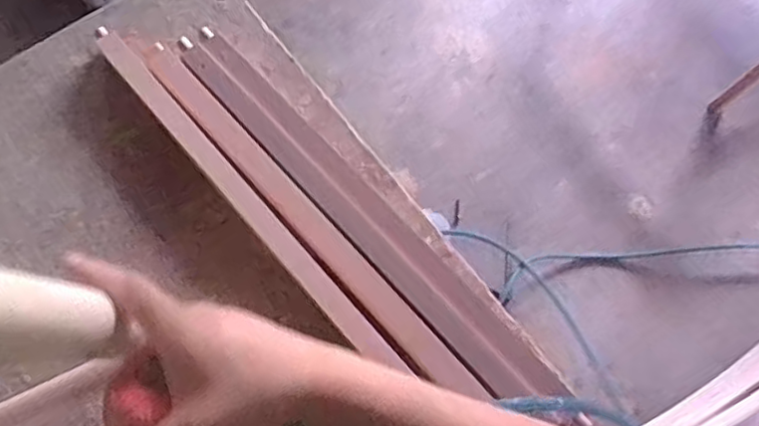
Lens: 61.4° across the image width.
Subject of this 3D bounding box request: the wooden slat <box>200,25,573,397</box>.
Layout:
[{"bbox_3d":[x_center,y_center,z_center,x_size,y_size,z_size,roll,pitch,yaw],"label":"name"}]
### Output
[{"bbox_3d":[-0.016,-0.018,0.769,0.037,0.017,0.609,-40,77,-12],"label":"wooden slat"}]

